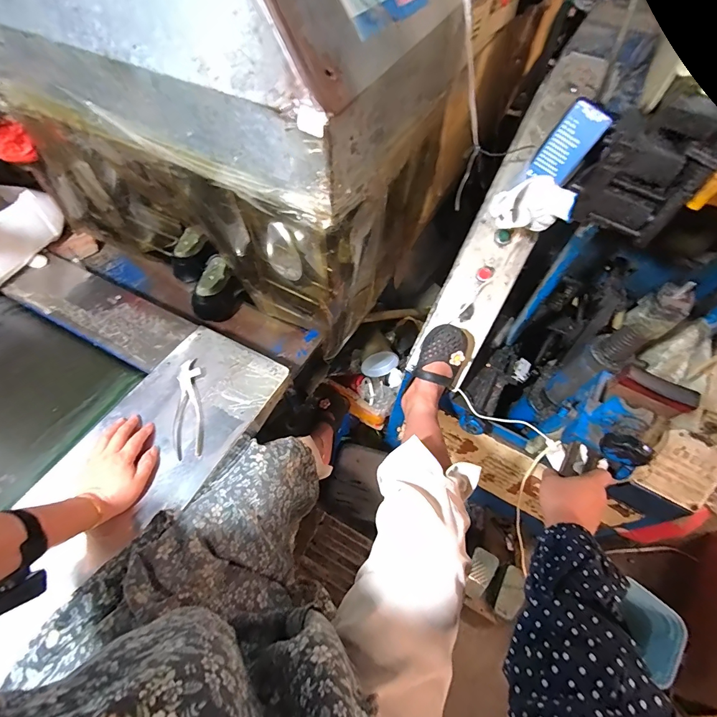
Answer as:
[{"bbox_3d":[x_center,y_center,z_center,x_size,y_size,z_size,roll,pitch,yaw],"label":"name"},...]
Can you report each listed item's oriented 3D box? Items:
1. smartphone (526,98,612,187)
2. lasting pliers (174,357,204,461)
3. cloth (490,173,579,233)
[{"bbox_3d":[0.385,-0.389,0.698,0.073,0.137,0.008,35,47,1],"label":"smartphone"},{"bbox_3d":[-0.307,0.083,0.676,0.047,0.010,0.193,-10,59,-10],"label":"lasting pliers"},{"bbox_3d":[0.304,-0.262,0.669,0.131,0.117,0.045,40,63,20],"label":"cloth"}]

